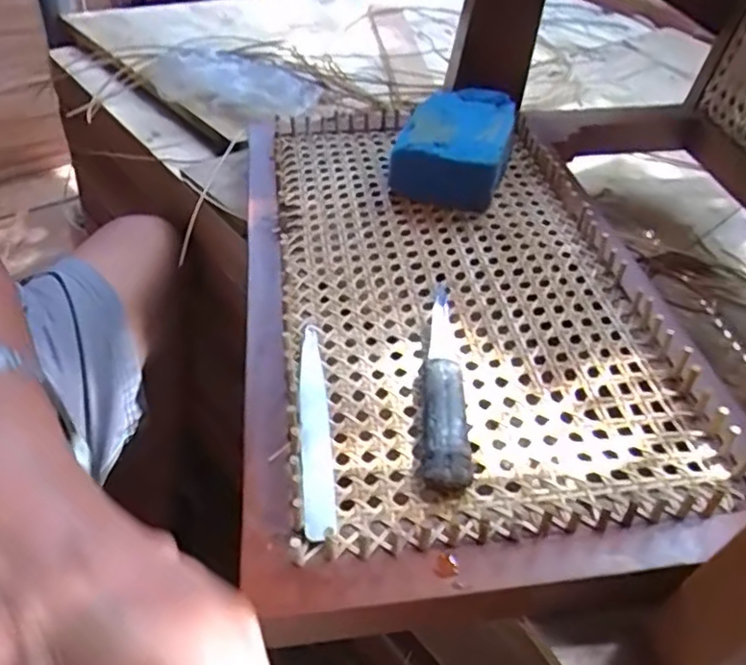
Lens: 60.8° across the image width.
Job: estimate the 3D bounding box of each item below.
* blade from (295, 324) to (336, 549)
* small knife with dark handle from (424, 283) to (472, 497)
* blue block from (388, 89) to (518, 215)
[{"bbox_3d":[-0.034,0.051,0.370,0.019,0.004,0.147,0,44,-8],"label":"blade"},{"bbox_3d":[0.044,0.025,0.392,0.025,0.014,0.167,6,43,-1],"label":"small knife with dark handle"},{"bbox_3d":[0.072,-0.166,0.565,0.094,0.057,0.129,14,44,7],"label":"blue block"}]

